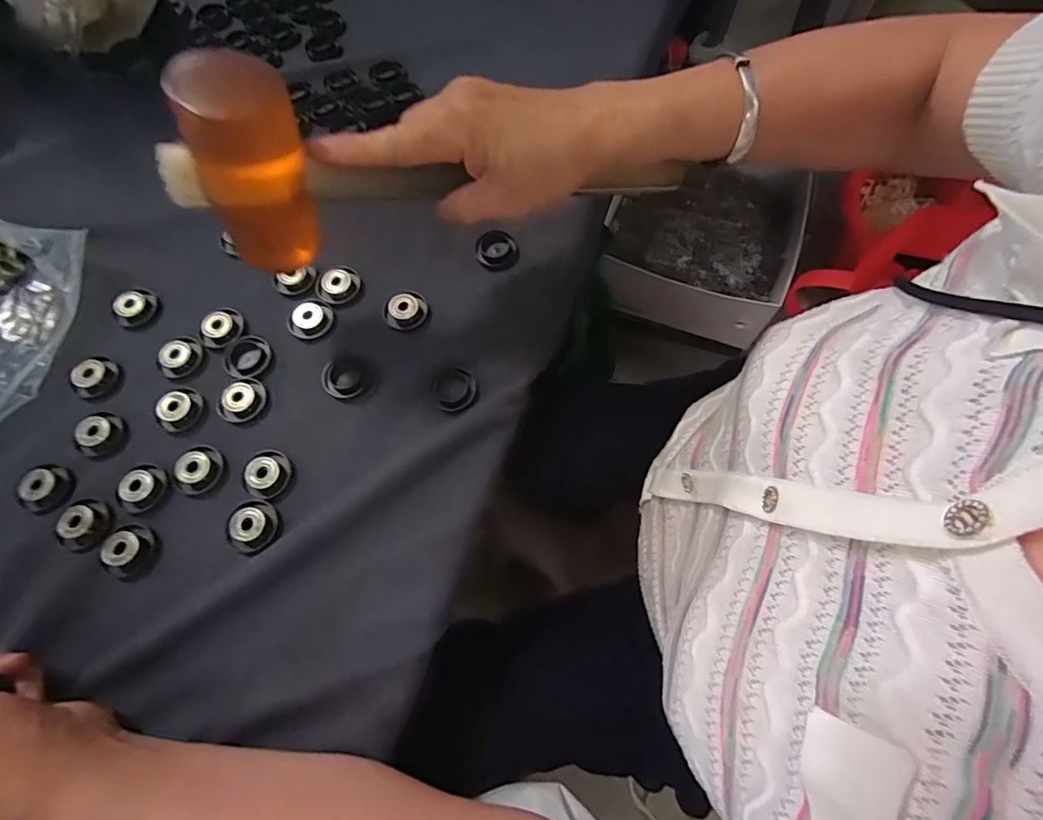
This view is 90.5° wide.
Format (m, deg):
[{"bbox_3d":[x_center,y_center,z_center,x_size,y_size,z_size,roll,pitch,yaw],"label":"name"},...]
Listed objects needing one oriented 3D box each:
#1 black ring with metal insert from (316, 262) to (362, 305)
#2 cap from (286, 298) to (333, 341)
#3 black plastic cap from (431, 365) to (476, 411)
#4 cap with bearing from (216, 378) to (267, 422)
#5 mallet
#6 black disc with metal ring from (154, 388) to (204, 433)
[{"bbox_3d":[-0.142,-0.099,0.399,0.033,0.010,0.032,0,68,1],"label":"black ring with metal insert"},{"bbox_3d":[-0.159,-0.069,0.389,0.031,0.007,0.033,0,68,1],"label":"cap"},{"bbox_3d":[-0.049,-0.015,0.368,0.031,0.004,0.034,0,68,1],"label":"black plastic cap"},{"bbox_3d":[-0.203,-0.009,0.373,0.032,0.009,0.032,0,68,1],"label":"cap with bearing"},{"bbox_3d":[-0.049,-0.136,0.315,0.284,0.097,0.043,-5,67,-20],"label":"mallet"},{"bbox_3d":[-0.241,-0.001,0.364,0.026,0.011,0.032,14,69,7],"label":"black disc with metal ring"}]

